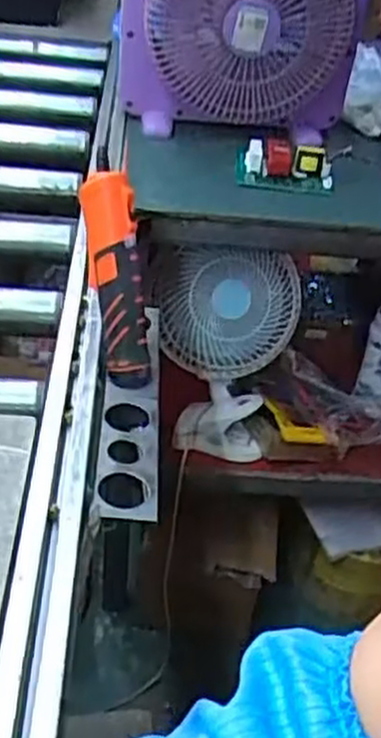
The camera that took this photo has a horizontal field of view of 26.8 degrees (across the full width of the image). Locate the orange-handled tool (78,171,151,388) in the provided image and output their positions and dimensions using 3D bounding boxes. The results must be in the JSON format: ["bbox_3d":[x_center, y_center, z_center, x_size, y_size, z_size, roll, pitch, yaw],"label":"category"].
[{"bbox_3d":[-0.067,-0.081,0.729,0.044,0.188,0.041,-11,18,-15],"label":"orange-handled tool"}]

